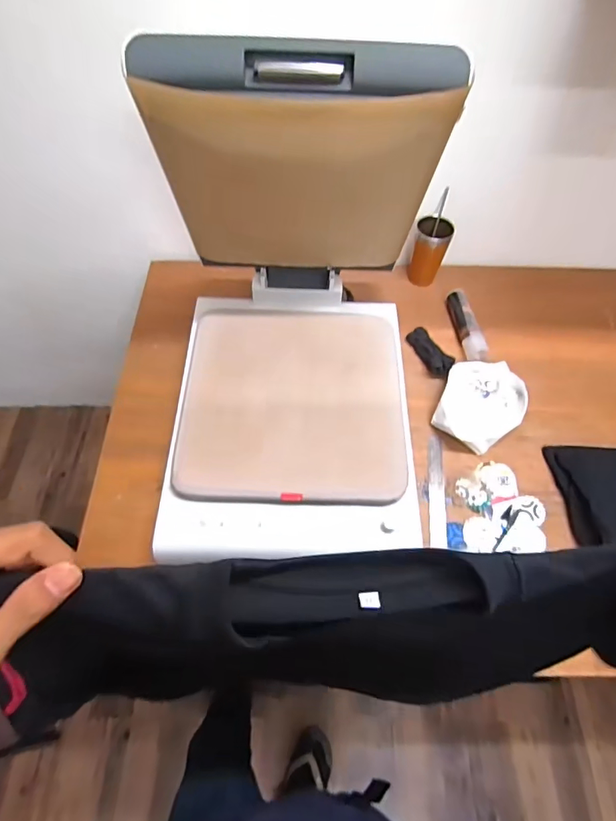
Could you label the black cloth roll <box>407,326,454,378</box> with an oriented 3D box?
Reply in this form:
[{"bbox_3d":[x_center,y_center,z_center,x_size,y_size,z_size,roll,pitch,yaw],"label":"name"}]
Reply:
[{"bbox_3d":[0.261,-0.126,0.999,0.052,0.038,0.134,-15,49,-11],"label":"black cloth roll"}]

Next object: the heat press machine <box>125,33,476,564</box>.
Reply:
[{"bbox_3d":[-0.018,-0.147,0.667,0.403,0.485,0.550,1,60,-2],"label":"heat press machine"}]

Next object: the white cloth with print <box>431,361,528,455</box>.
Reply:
[{"bbox_3d":[0.344,-0.013,0.929,0.155,0.041,0.203,23,61,10],"label":"white cloth with print"}]

